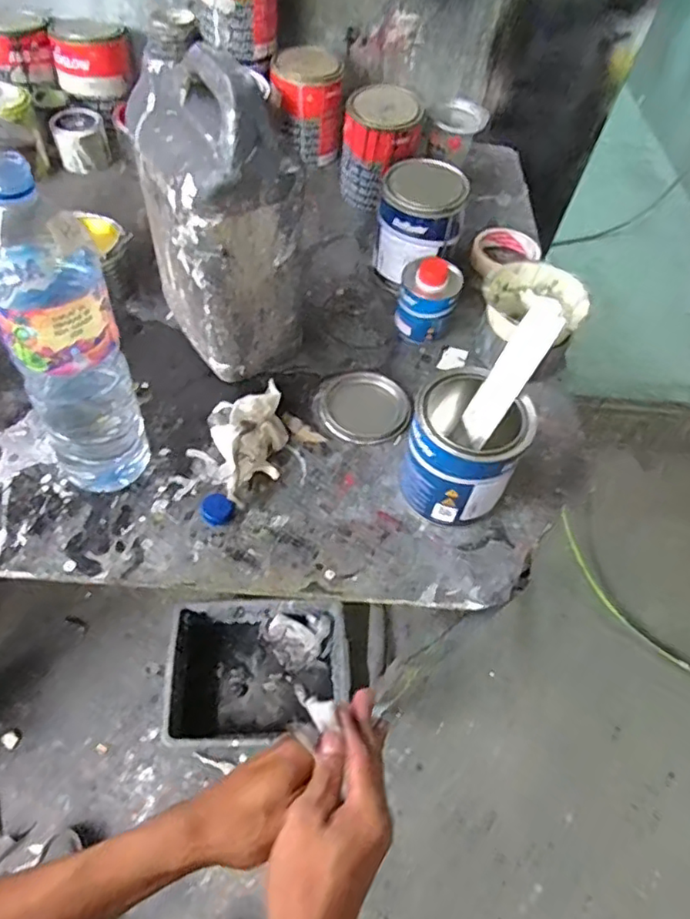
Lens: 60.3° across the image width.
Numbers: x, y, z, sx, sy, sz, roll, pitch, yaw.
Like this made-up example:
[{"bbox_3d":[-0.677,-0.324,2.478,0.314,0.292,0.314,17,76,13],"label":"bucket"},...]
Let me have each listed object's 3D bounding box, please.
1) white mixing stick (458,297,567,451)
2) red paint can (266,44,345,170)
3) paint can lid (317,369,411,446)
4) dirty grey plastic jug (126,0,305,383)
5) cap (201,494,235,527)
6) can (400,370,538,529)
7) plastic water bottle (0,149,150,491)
[{"bbox_3d":[0.156,-0.081,0.561,0.037,0.147,0.007,37,22,23],"label":"white mixing stick"},{"bbox_3d":[-0.060,-0.540,0.917,0.107,0.133,0.096,2,56,-5],"label":"red paint can"},{"bbox_3d":[0.021,-0.061,0.697,0.104,0.018,0.096,0,55,-1],"label":"paint can lid"},{"bbox_3d":[-0.130,-0.251,0.602,0.115,0.291,0.172,-31,65,-24],"label":"dirty grey plastic jug"},{"bbox_3d":[-0.128,0.051,0.594,0.033,0.010,0.029,39,60,19],"label":"cap"},{"bbox_3d":[0.118,-0.007,0.589,0.104,0.122,0.103,3,56,-5],"label":"can"},{"bbox_3d":[-0.236,-0.093,0.499,0.086,0.303,0.096,-29,64,-23],"label":"plastic water bottle"}]

